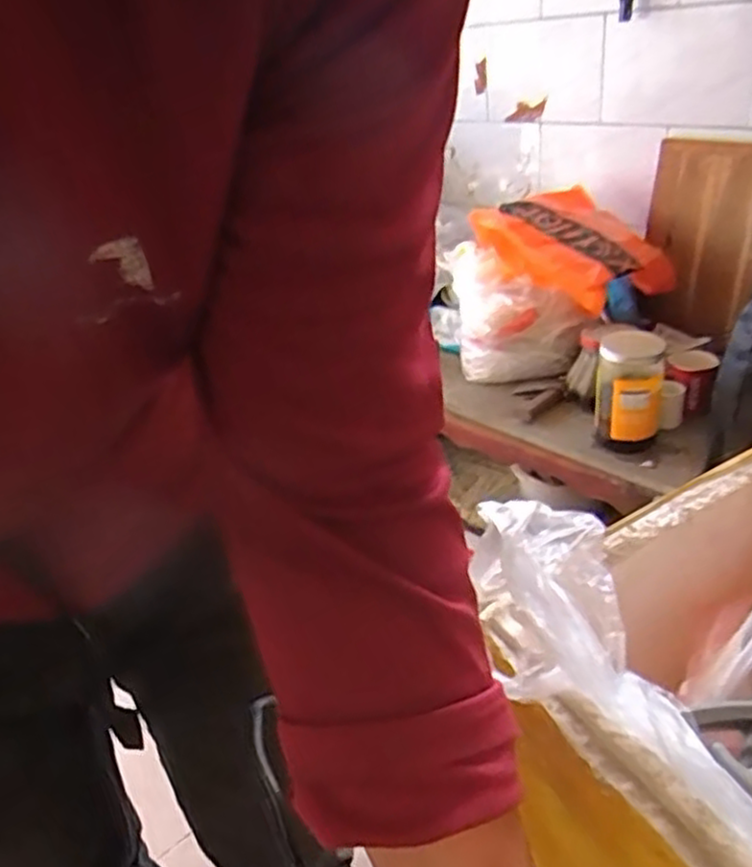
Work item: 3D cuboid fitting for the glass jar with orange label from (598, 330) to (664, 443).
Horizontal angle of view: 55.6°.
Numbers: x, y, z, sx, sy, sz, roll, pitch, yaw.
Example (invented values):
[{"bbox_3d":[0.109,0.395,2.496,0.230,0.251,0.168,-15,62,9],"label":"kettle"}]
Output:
[{"bbox_3d":[0.398,-0.068,1.125,0.097,0.162,0.093,5,33,20],"label":"glass jar with orange label"}]

